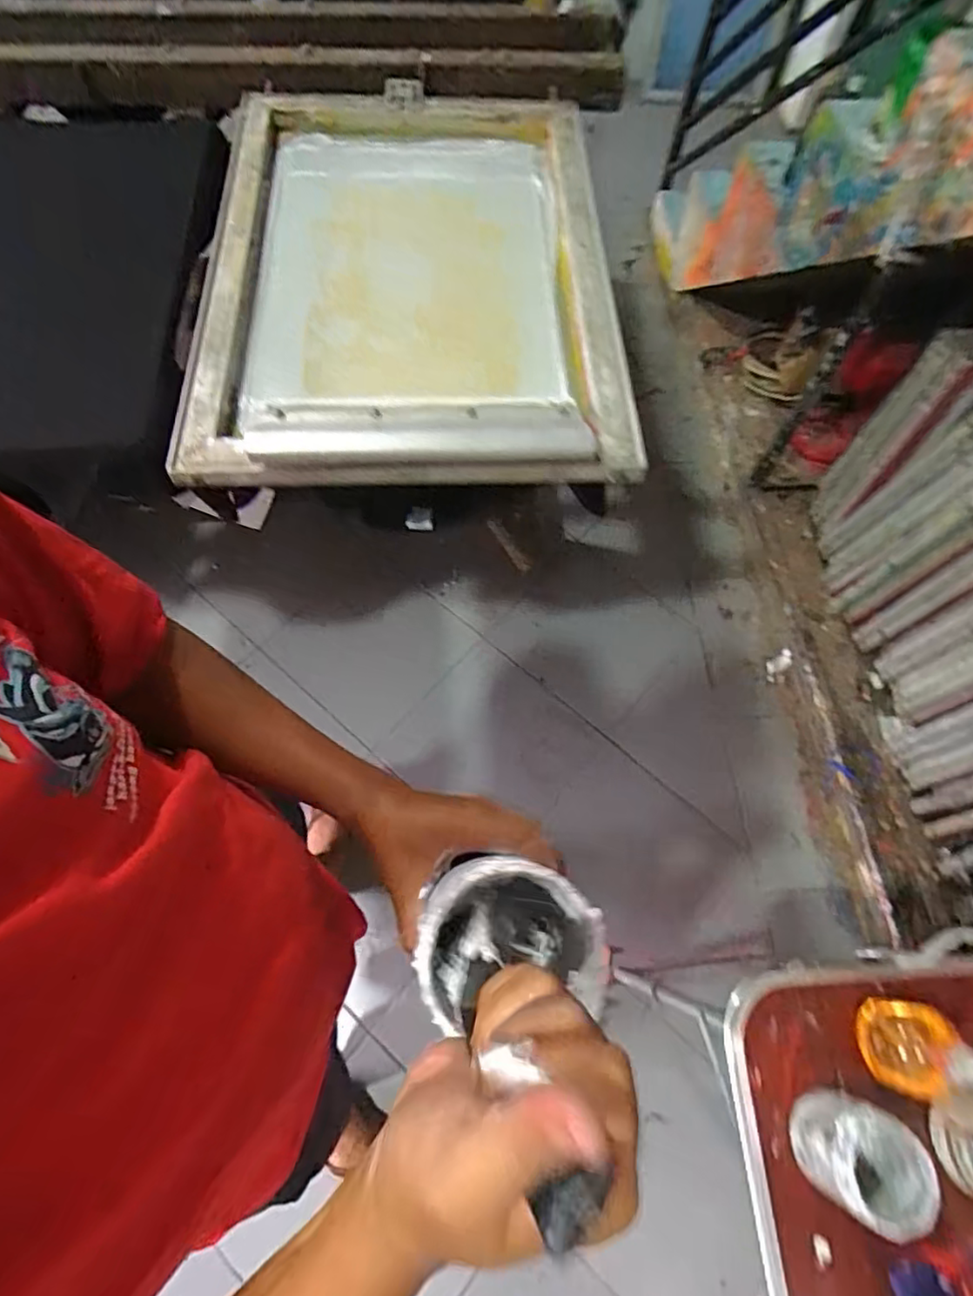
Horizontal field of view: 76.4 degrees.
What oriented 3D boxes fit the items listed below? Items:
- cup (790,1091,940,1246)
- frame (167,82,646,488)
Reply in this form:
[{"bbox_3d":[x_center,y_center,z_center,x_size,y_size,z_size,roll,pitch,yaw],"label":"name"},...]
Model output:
[{"bbox_3d":[0.345,0.477,0.584,0.090,0.107,0.086,1,65,-2],"label":"cup"},{"bbox_3d":[-0.088,-0.469,0.762,0.462,0.062,0.671,0,63,-4],"label":"frame"}]

